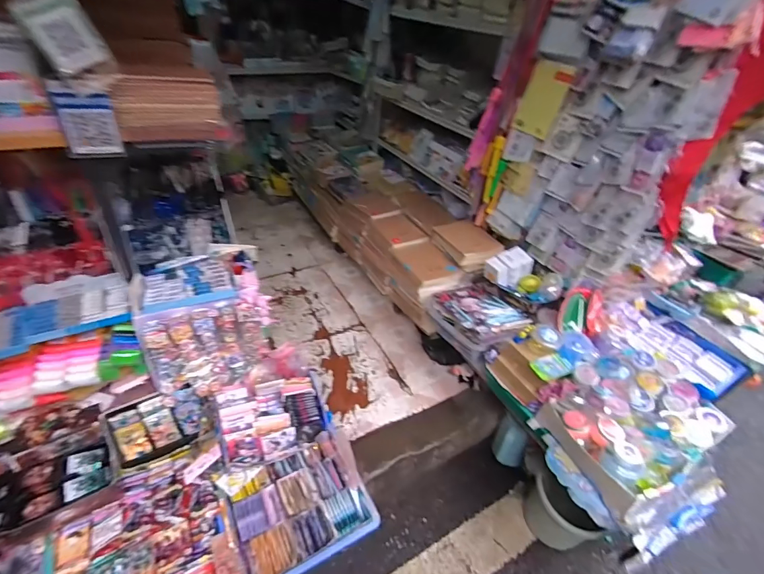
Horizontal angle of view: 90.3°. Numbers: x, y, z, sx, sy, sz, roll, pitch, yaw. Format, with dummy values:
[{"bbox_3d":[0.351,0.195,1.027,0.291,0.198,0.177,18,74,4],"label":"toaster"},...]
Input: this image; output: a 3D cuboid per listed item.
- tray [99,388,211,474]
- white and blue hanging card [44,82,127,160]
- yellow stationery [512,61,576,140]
[{"bbox_3d":[-0.637,0.394,1.085,0.235,0.035,0.176,-20,87,-20],"label":"tray"},{"bbox_3d":[-0.624,-0.348,0.811,0.101,0.156,0.027,-16,50,-31],"label":"white and blue hanging card"},{"bbox_3d":[0.513,-0.602,1.226,0.014,0.214,0.148,-14,42,-32],"label":"yellow stationery"}]

